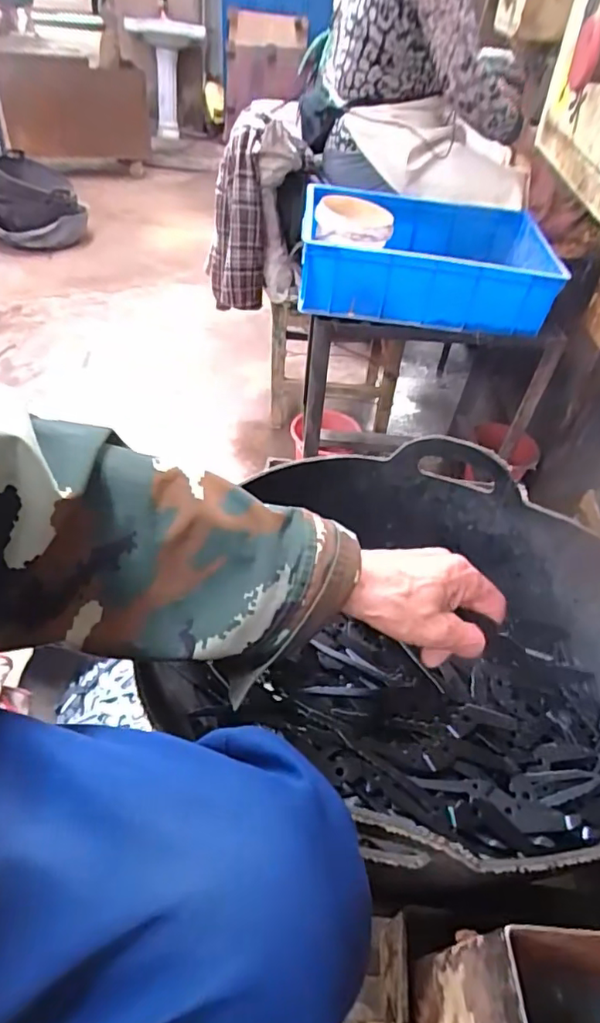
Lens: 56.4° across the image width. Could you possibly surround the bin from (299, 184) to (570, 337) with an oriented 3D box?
[{"bbox_3d":[0.265,-0.532,1.187,0.490,0.167,0.333,7,45,1],"label":"bin"}]

